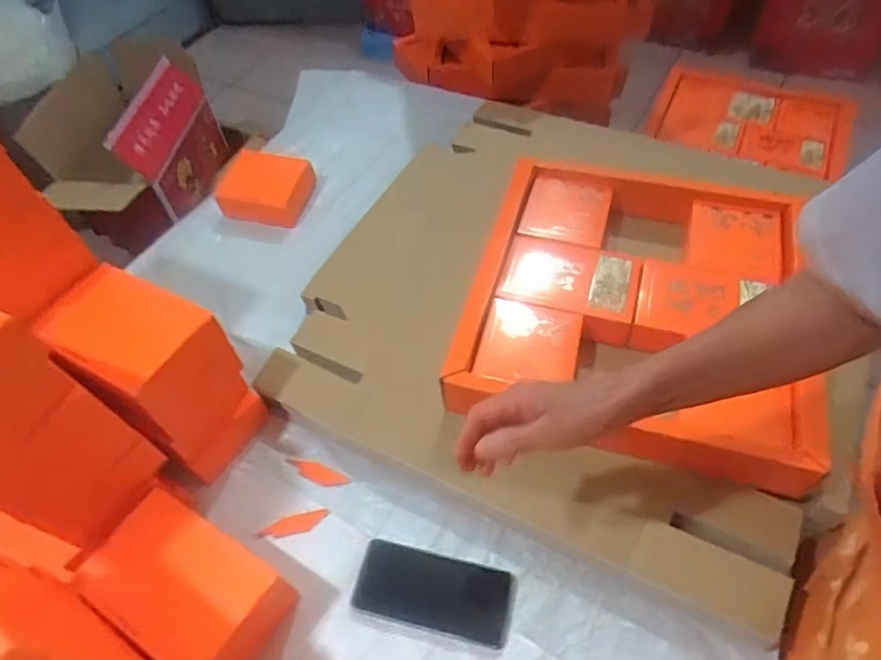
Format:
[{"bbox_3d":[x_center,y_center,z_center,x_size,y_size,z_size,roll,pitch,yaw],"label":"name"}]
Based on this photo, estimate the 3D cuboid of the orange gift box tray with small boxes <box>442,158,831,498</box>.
[{"bbox_3d":[0.249,-0.044,0.752,0.377,0.076,0.408,12,56,13],"label":"orange gift box tray with small boxes"}]

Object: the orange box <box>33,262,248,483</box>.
[{"bbox_3d":[-0.324,0.048,0.688,0.161,0.196,0.121,26,60,21],"label":"orange box"}]

